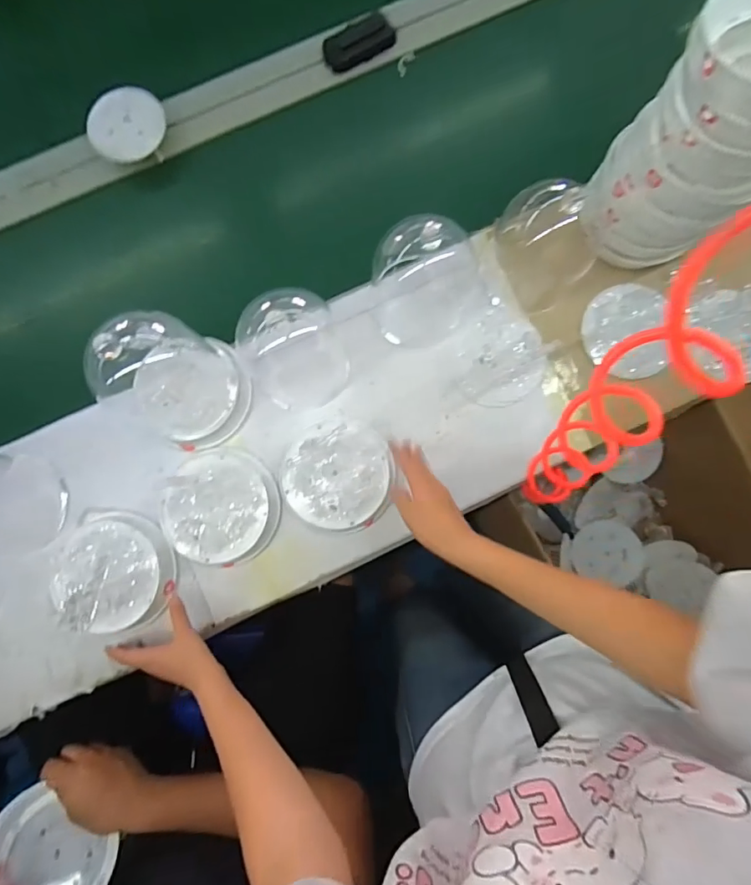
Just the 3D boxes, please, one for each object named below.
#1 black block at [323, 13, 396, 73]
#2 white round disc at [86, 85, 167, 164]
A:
[{"bbox_3d":[-0.024,-0.593,0.715,0.107,0.034,0.039,-24,85,-1],"label":"black block"},{"bbox_3d":[-0.343,-0.441,0.669,0.101,0.017,0.101,0,89,0],"label":"white round disc"}]

